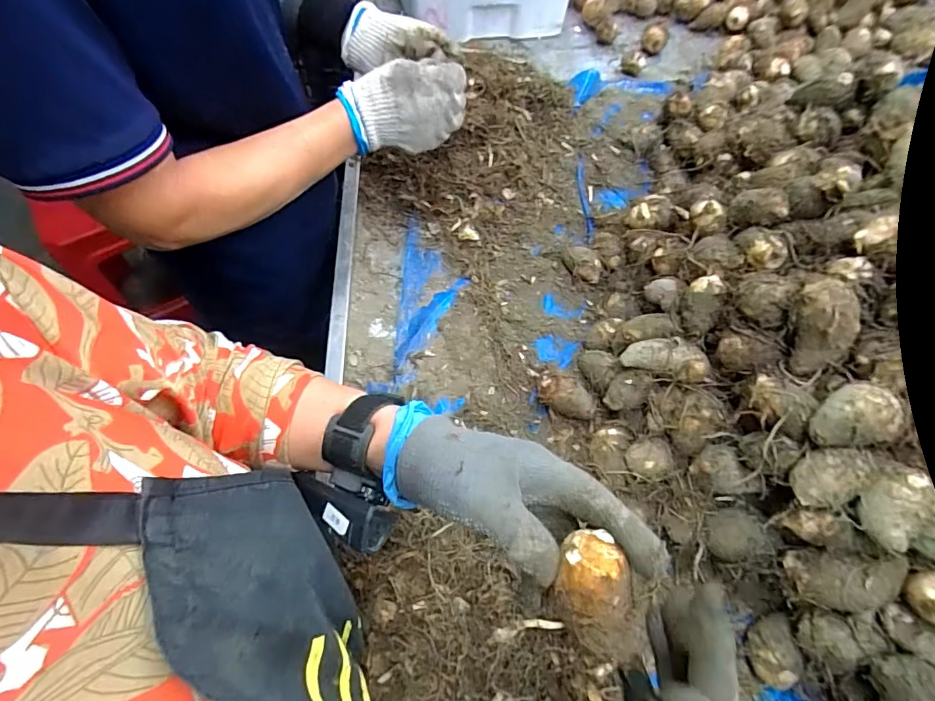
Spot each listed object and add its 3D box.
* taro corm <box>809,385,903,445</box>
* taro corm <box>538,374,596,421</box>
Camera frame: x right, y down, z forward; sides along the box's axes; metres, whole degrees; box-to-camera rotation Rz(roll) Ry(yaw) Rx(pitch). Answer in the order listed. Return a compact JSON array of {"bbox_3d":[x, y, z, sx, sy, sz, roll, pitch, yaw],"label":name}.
[{"bbox_3d":[0.279,0.047,0.336,0.058,0.034,0.042,-14,63,-10],"label":"taro corm"},{"bbox_3d":[0.106,0.052,0.506,0.061,0.035,0.033,30,64,11],"label":"taro corm"}]

